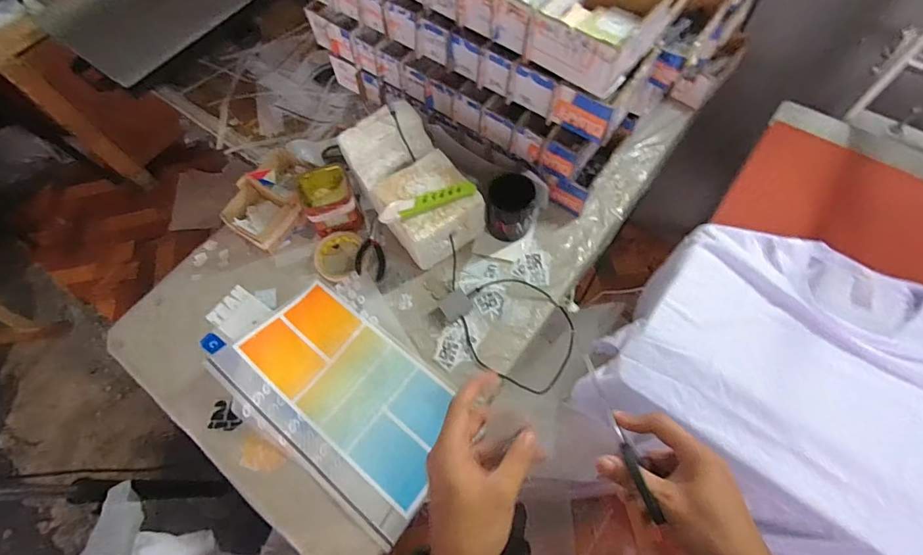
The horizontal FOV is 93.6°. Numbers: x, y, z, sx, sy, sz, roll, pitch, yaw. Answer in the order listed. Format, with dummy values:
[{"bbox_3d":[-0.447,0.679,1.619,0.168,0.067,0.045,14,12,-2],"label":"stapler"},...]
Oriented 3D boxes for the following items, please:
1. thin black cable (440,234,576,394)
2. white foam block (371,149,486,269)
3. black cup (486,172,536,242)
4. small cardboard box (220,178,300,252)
[{"bbox_3d":[0.058,0.066,0.707,0.260,0.067,0.163,27,69,14],"label":"thin black cable"},{"bbox_3d":[-0.057,-0.111,0.753,0.149,0.117,0.142,-35,68,-13],"label":"white foam block"},{"bbox_3d":[0.084,-0.119,0.749,0.081,0.117,0.069,7,65,6],"label":"black cup"},{"bbox_3d":[-0.366,-0.116,0.797,0.112,0.063,0.107,31,70,16],"label":"small cardboard box"}]

